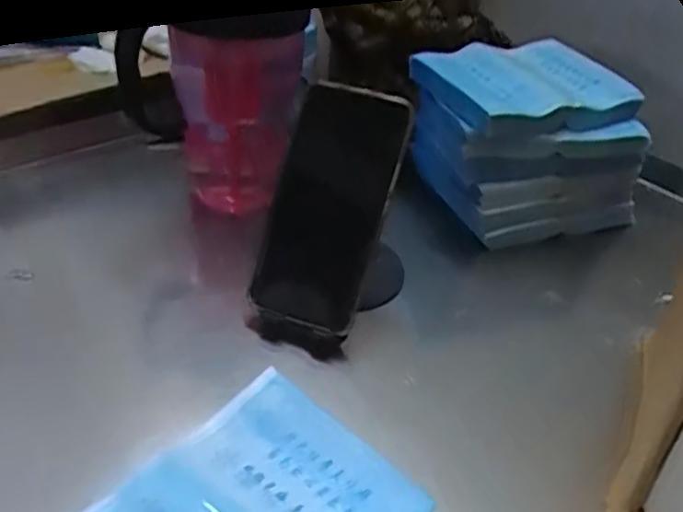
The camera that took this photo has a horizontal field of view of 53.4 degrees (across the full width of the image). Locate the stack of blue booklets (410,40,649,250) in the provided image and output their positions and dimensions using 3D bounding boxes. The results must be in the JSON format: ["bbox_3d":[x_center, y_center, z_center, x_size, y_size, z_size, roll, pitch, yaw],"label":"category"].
[{"bbox_3d":[0.158,-0.103,0.603,0.168,0.117,0.140,-10,40,-20],"label":"stack of blue booklets"}]

